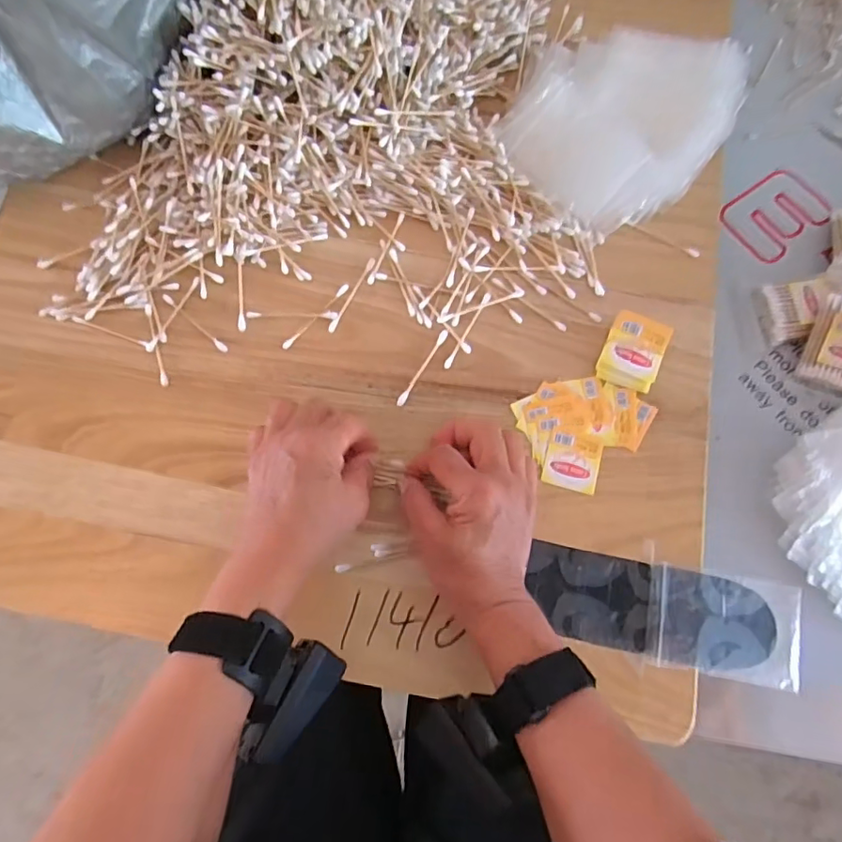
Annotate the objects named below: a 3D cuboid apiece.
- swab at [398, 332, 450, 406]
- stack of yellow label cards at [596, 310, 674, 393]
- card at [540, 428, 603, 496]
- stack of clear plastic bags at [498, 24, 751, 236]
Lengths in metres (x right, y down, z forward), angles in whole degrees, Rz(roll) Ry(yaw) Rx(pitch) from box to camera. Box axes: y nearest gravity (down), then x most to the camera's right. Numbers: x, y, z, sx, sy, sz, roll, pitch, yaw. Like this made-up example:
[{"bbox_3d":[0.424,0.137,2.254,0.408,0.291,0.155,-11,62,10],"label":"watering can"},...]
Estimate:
[{"bbox_3d":[0.002,-0.041,0.427,0.006,0.005,0.070,30,77,8],"label":"swab"},{"bbox_3d":[0.161,-0.053,0.421,0.042,0.022,0.051,21,76,6],"label":"stack of yellow label cards"},{"bbox_3d":[0.113,0.030,0.413,0.041,0.004,0.041,16,82,1],"label":"card"},{"bbox_3d":[0.161,-0.252,0.461,0.168,0.044,0.181,33,78,9],"label":"stack of clear plastic bags"}]

